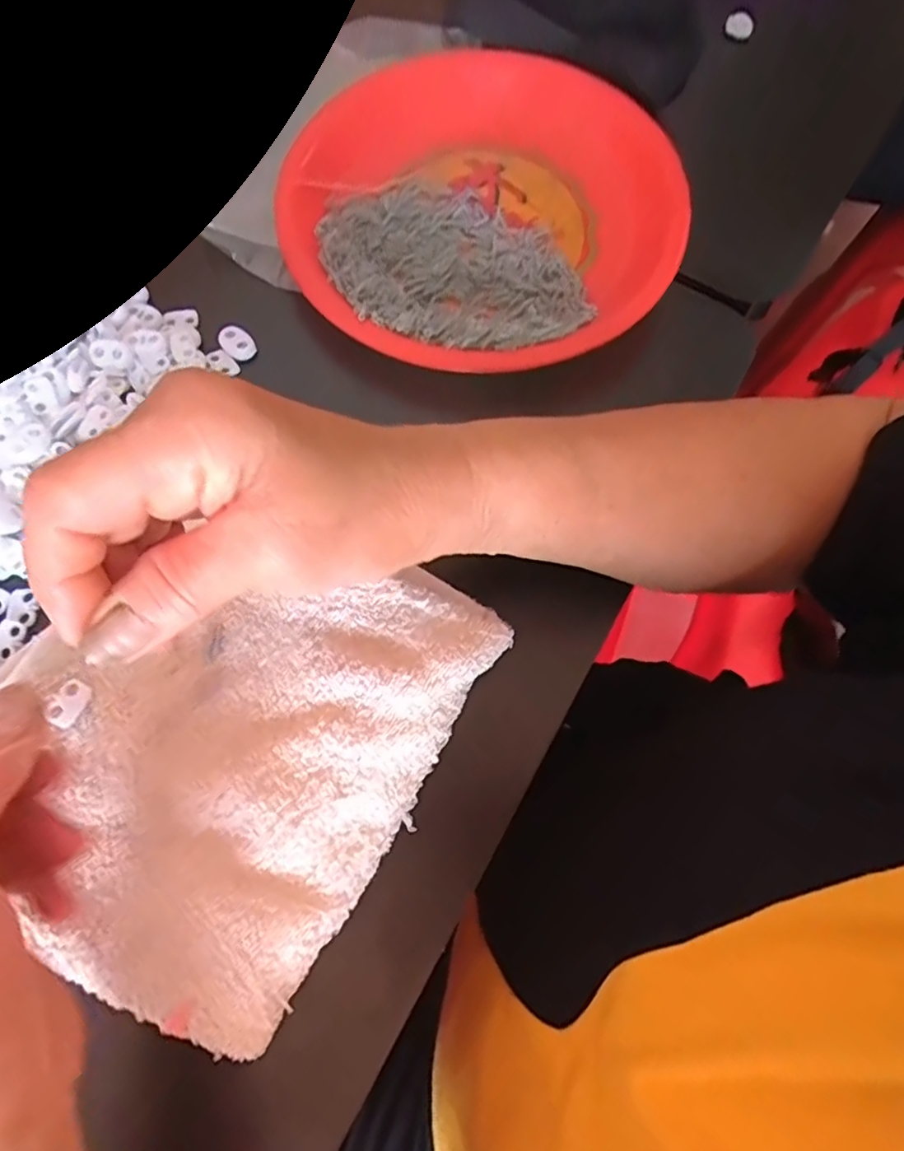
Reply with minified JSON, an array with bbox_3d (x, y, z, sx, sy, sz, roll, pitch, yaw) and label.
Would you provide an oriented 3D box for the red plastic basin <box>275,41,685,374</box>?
[{"bbox_3d":[0.015,-0.219,0.361,0.226,0.040,0.242,1,68,-2],"label":"red plastic basin"}]

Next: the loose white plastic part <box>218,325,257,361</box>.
[{"bbox_3d":[-0.118,-0.127,0.339,0.021,0.006,0.014,39,71,12],"label":"loose white plastic part"}]

